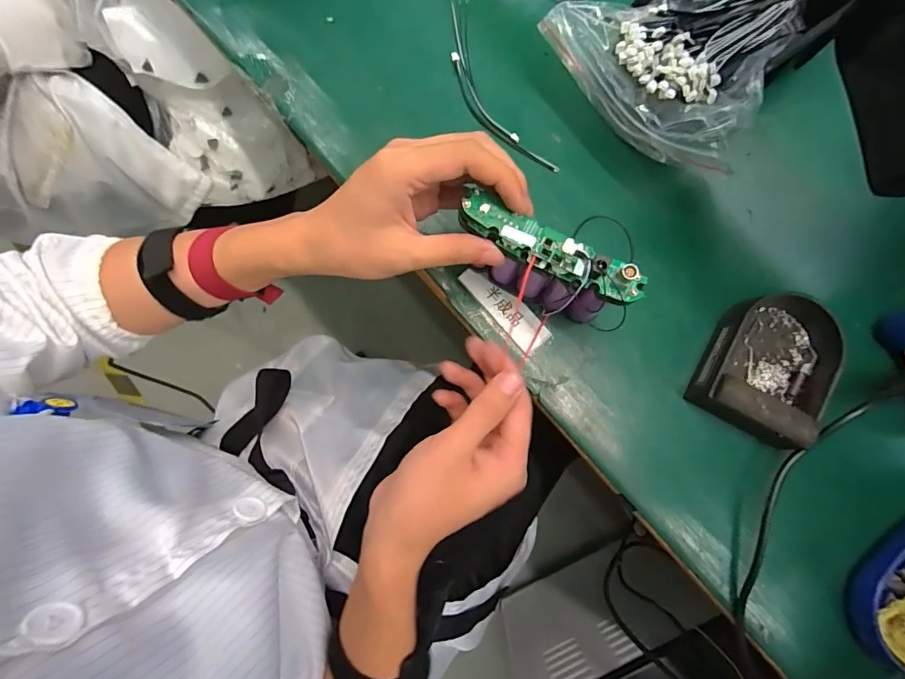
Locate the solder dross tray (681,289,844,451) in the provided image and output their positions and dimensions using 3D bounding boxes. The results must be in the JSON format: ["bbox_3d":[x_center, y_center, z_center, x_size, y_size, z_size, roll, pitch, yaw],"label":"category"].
[{"bbox_3d":[0.230,0.016,0.321,0.083,0.040,0.108,33,81,6],"label":"solder dross tray"}]

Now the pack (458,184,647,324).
[{"bbox_3d":[0.057,-0.045,0.297,0.115,0.092,0.025,27,81,5],"label":"pack"}]

